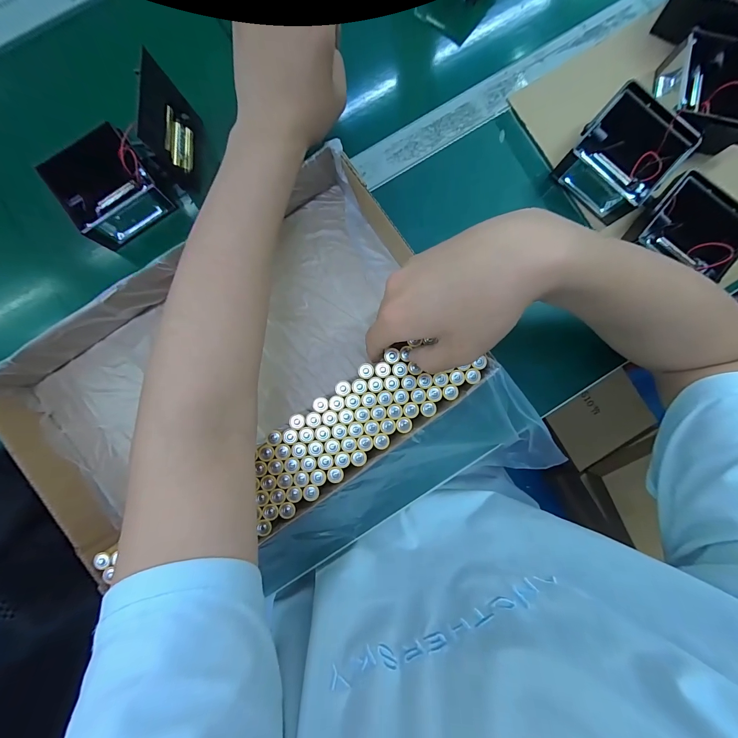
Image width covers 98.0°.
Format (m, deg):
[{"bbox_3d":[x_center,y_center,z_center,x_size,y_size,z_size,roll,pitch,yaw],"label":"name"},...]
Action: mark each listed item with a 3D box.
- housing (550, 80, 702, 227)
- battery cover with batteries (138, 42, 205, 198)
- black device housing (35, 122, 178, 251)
[{"bbox_3d":[0.252,-0.210,0.323,0.093,0.049,0.098,44,86,1],"label":"housing"},{"bbox_3d":[-0.192,-0.239,0.312,0.019,0.072,0.081,-4,87,-2],"label":"battery cover with batteries"},{"bbox_3d":[-0.258,-0.178,0.322,0.089,0.047,0.074,-39,88,-3],"label":"black device housing"}]

